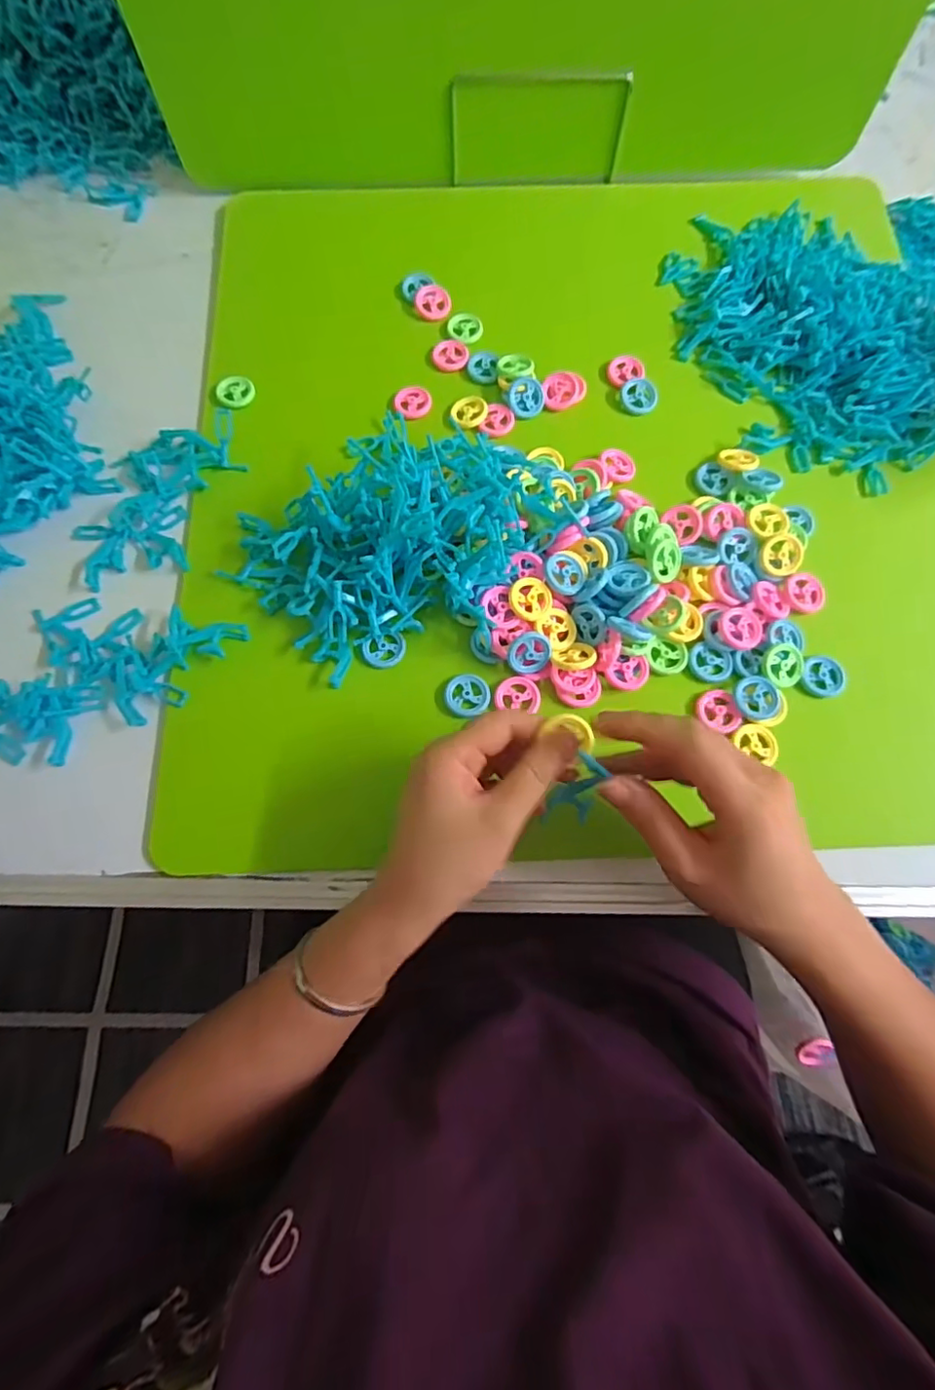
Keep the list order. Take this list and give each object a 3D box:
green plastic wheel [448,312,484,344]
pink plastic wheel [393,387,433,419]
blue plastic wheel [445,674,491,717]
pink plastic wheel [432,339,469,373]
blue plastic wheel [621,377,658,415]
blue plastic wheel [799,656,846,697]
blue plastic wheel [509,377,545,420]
[{"bbox_3d":[-0.002,-0.303,0.488,0.028,0.006,0.029,0,74,-1],"label":"green plastic wheel"},{"bbox_3d":[-0.043,-0.231,0.470,0.028,0.008,0.031,-6,74,-3],"label":"pink plastic wheel"},{"bbox_3d":[0.000,0.000,0.392,0.029,0.006,0.029,0,74,-1],"label":"blue plastic wheel"},{"bbox_3d":[-0.014,-0.279,0.483,0.029,0.006,0.027,0,74,-1],"label":"pink plastic wheel"},{"bbox_3d":[0.138,-0.239,0.474,0.028,0.008,0.029,-31,92,6],"label":"blue plastic wheel"},{"bbox_3d":[0.242,-0.012,0.403,0.030,0.008,0.029,0,74,-1],"label":"blue plastic wheel"},{"bbox_3d":[0.047,-0.234,0.466,0.028,0.005,0.030,-3,104,-13],"label":"blue plastic wheel"}]

